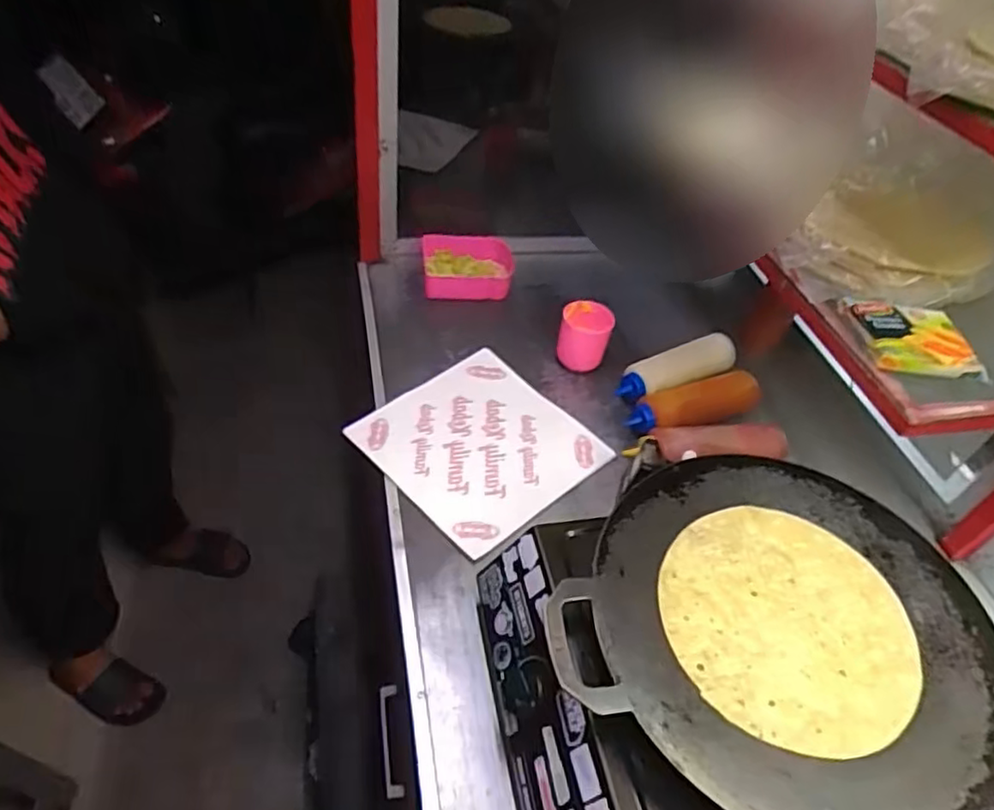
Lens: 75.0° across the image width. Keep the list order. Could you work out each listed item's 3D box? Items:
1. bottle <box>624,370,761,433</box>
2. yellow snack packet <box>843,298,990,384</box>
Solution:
[{"bbox_3d":[0.270,0.000,0.879,0.199,0.050,0.045,-15,49,-22],"label":"bottle"},{"bbox_3d":[0.396,-0.066,0.621,0.104,0.023,0.101,2,44,-5],"label":"yellow snack packet"}]

